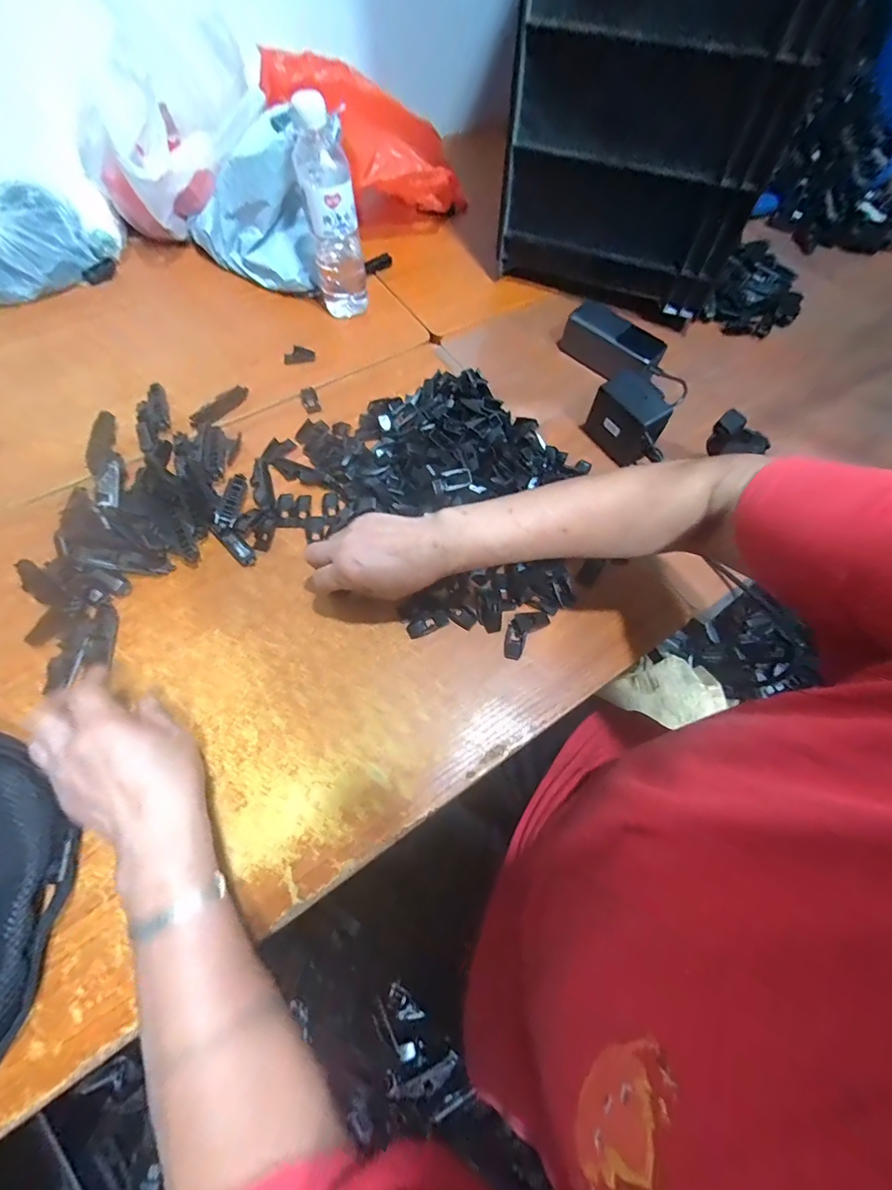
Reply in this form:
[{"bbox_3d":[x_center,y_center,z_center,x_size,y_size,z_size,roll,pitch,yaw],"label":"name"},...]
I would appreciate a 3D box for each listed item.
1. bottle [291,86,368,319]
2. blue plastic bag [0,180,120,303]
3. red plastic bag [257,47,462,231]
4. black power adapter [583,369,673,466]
[{"bbox_3d":[-0.140,-0.460,0.542,0.064,0.200,0.058,-9,66,-7],"label":"bottle"},{"bbox_3d":[-0.579,-0.470,0.601,0.219,0.071,0.101,-37,72,-18],"label":"blue plastic bag"},{"bbox_3d":[-0.112,-0.680,0.669,0.267,0.148,0.194,20,66,6],"label":"red plastic bag"},{"bbox_3d":[0.214,-0.200,0.513,0.052,0.074,0.086,-28,69,-15],"label":"black power adapter"}]

